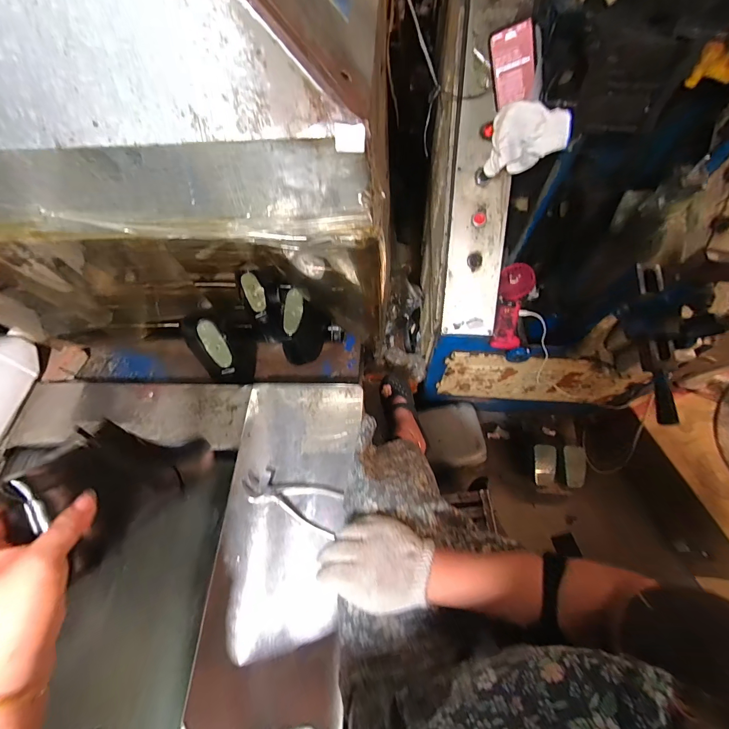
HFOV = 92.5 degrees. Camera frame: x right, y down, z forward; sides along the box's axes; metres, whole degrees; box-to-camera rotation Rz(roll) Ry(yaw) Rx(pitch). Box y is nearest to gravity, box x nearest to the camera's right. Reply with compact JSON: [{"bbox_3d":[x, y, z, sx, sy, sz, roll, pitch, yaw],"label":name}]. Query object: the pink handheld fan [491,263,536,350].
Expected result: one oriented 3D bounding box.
[{"bbox_3d":[0.366,-0.145,0.863,0.076,0.045,0.216,12,87,8],"label":"pink handheld fan"}]

